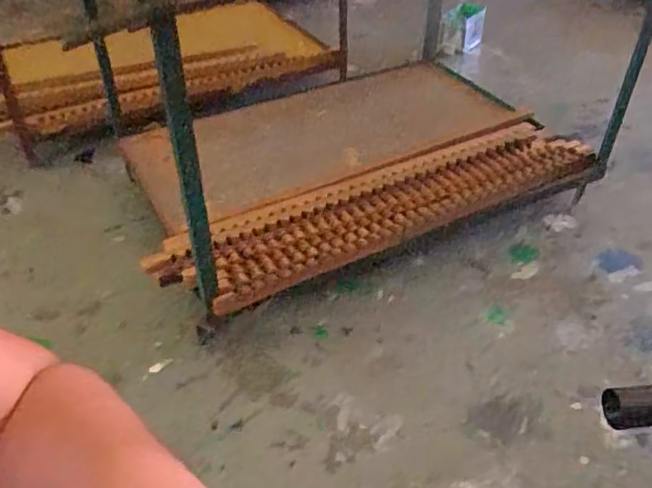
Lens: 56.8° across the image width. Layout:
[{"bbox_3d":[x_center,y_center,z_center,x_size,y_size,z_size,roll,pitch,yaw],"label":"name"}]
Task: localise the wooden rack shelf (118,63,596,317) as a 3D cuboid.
[{"bbox_3d":[0.027,-0.202,1.429,0.975,0.152,0.685,-20,43,-21],"label":"wooden rack shelf"}]

